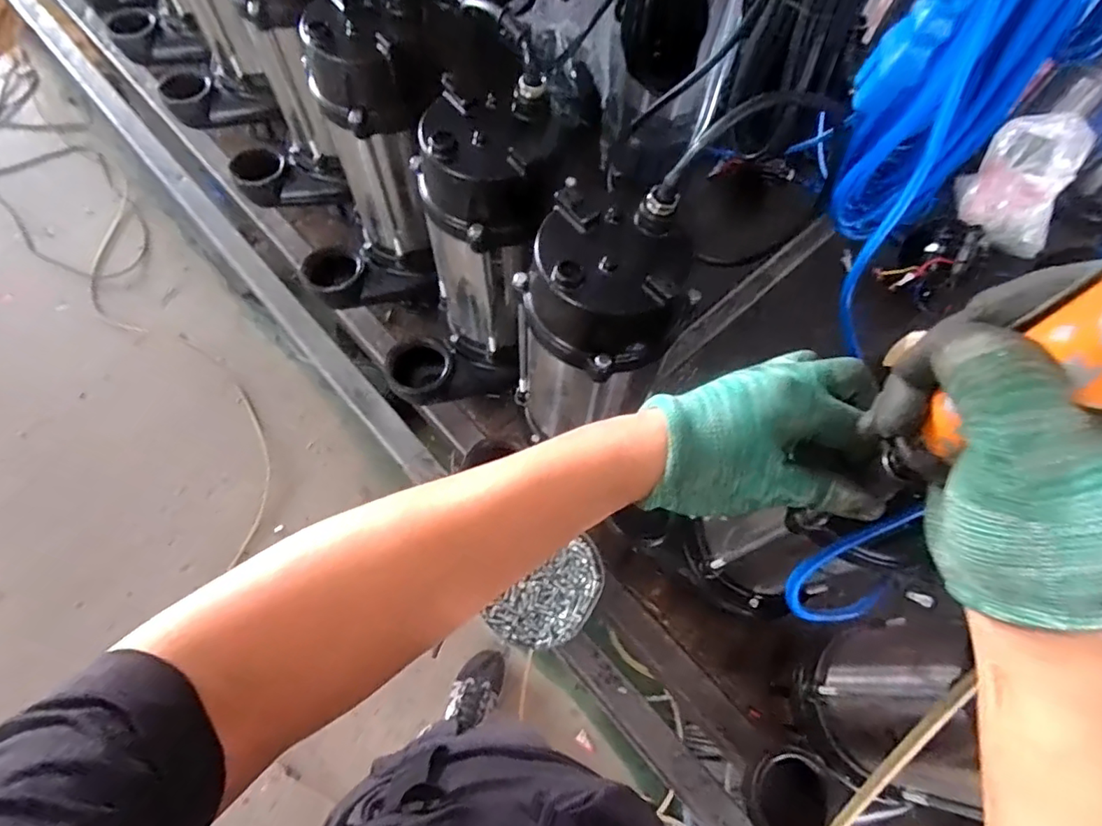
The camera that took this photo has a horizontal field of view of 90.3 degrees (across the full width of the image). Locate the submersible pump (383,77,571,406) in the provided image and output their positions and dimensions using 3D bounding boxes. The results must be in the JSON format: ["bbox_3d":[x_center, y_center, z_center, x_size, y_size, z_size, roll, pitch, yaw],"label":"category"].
[{"bbox_3d":[-0.094,-0.138,0.546,0.180,0.313,0.130,-12,67,-8],"label":"submersible pump"}]

